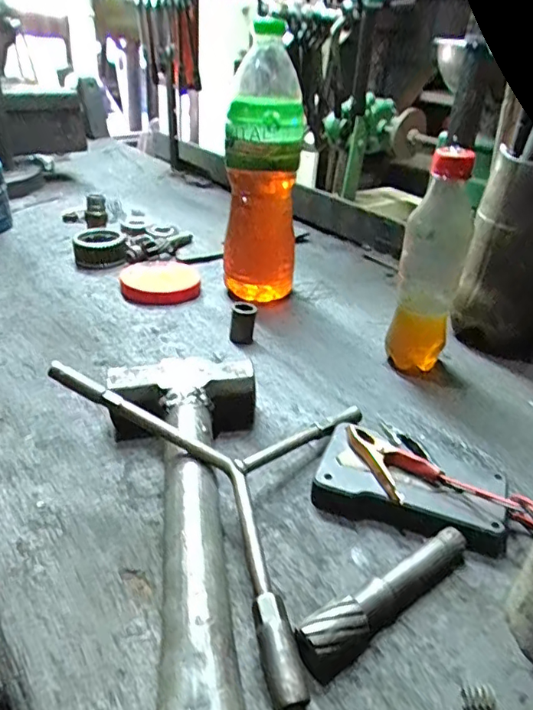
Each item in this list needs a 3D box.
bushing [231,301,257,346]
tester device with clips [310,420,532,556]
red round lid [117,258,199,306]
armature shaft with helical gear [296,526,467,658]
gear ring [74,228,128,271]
[{"bbox_3d":[-0.023,-0.030,0.522,0.022,0.037,0.022,6,31,4],"label":"bushing"},{"bbox_3d":[0.102,0.086,0.352,0.133,0.033,0.070,11,32,12],"label":"tester device with clips"},{"bbox_3d":[-0.121,-0.086,0.622,0.086,0.018,0.107,-2,32,-9],"label":"red round lid"},{"bbox_3d":[0.068,0.128,0.292,0.117,0.020,0.019,-18,37,-31],"label":"armature shaft with helical gear"},{"bbox_3d":[-0.200,-0.124,0.657,0.059,0.034,0.071,-8,33,-17],"label":"gear ring"}]

